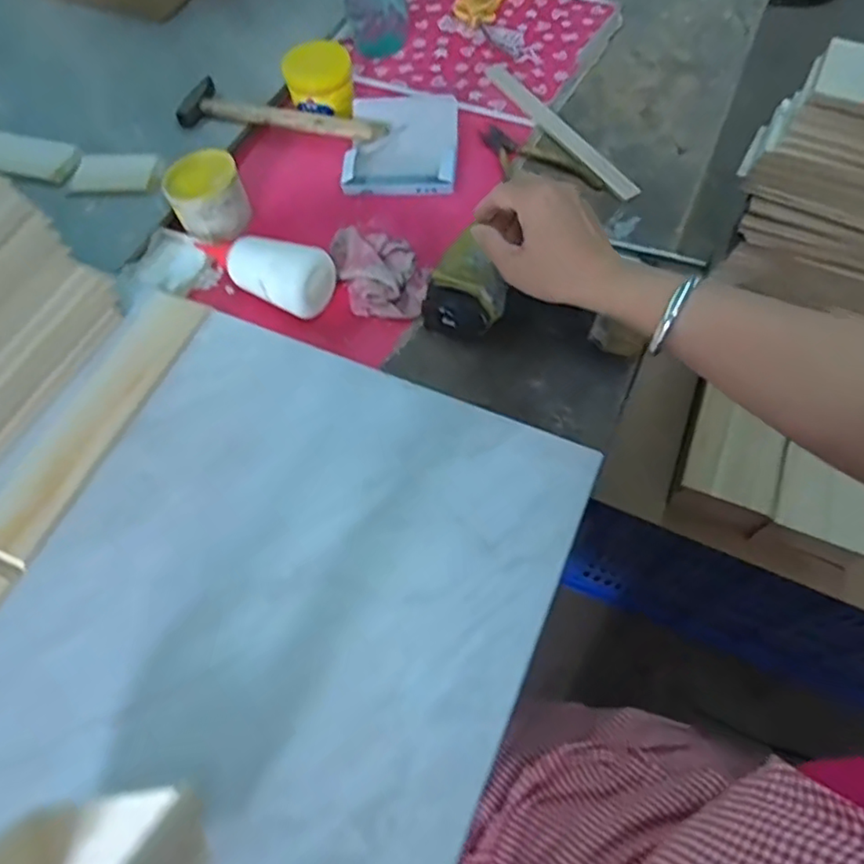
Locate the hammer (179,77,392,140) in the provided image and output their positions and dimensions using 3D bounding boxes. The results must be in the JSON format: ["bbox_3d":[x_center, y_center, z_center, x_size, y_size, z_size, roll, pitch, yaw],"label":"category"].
[{"bbox_3d":[-0.170,-0.381,0.709,0.246,0.021,0.077,9,63,7],"label":"hammer"}]

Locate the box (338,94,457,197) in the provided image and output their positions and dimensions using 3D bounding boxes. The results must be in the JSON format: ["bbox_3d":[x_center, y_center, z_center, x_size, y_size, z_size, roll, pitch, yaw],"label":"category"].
[{"bbox_3d":[-0.034,-0.331,0.686,0.122,0.019,0.150,2,62,3],"label":"box"}]

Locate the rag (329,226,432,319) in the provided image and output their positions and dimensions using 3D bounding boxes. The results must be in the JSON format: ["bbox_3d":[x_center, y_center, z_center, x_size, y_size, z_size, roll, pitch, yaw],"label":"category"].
[{"bbox_3d":[-0.052,-0.168,0.592,0.080,0.031,0.118,-18,63,-7],"label":"rag"}]

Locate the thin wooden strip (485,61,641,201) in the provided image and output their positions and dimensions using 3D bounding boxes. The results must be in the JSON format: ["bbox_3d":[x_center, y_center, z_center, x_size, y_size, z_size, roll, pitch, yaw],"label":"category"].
[{"bbox_3d":[0.147,-0.360,0.704,0.029,0.006,0.289,-29,63,-8],"label":"thin wooden strip"}]

